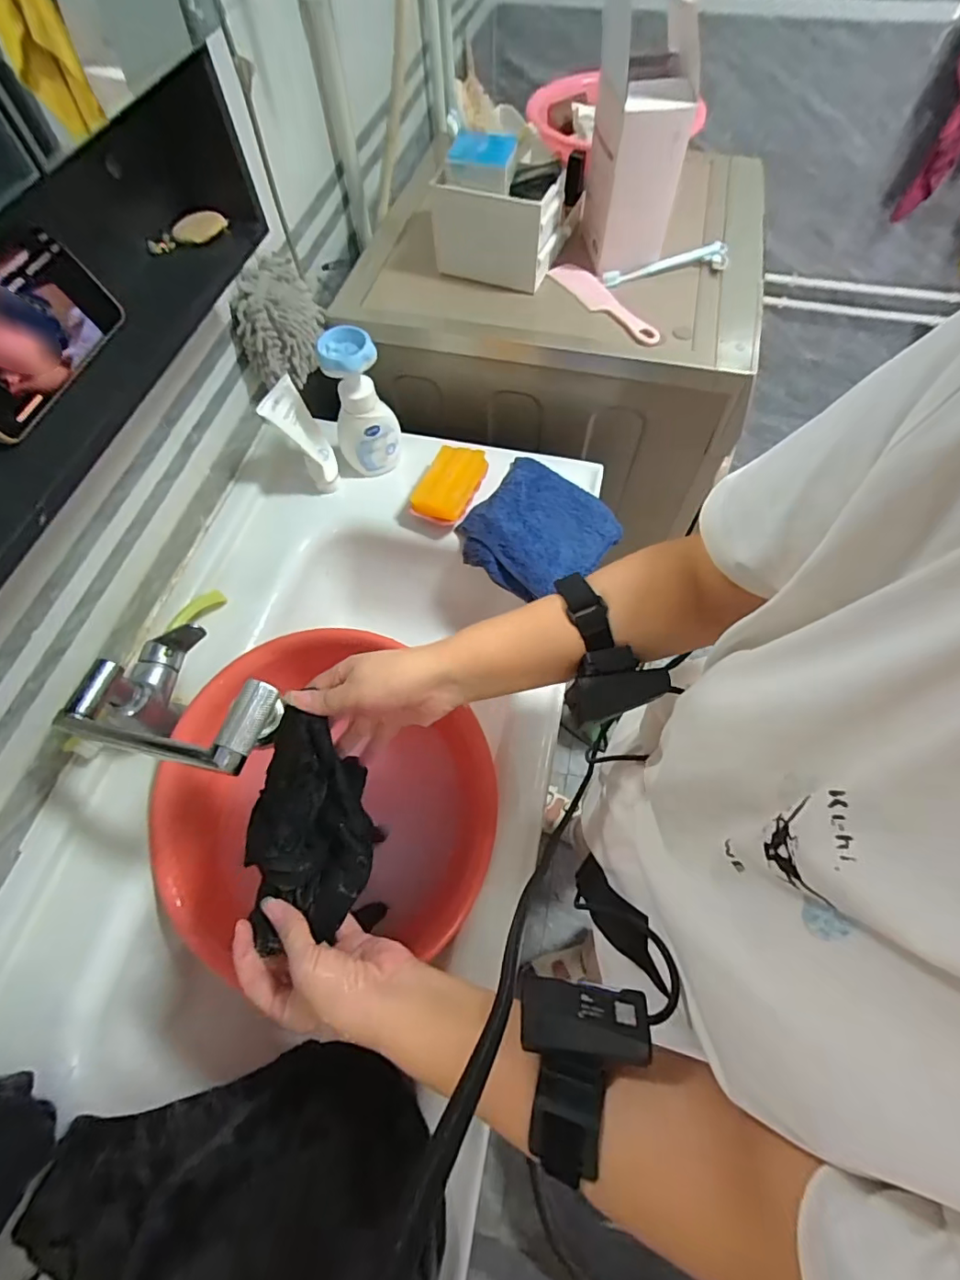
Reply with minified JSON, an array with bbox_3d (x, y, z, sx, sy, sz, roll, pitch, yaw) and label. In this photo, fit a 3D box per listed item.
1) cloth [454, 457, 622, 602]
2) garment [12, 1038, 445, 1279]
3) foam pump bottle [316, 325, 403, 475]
[{"bbox_3d":[0.081,-0.151,0.716,0.192,0.035,0.192,34,69,17],"label":"cloth"},{"bbox_3d":[-0.184,0.506,0.388,0.313,0.114,0.286,-9,63,-3],"label":"garment"},{"bbox_3d":[-0.159,-0.314,0.708,0.085,0.182,0.061,-12,63,-4],"label":"foam pump bottle"}]

